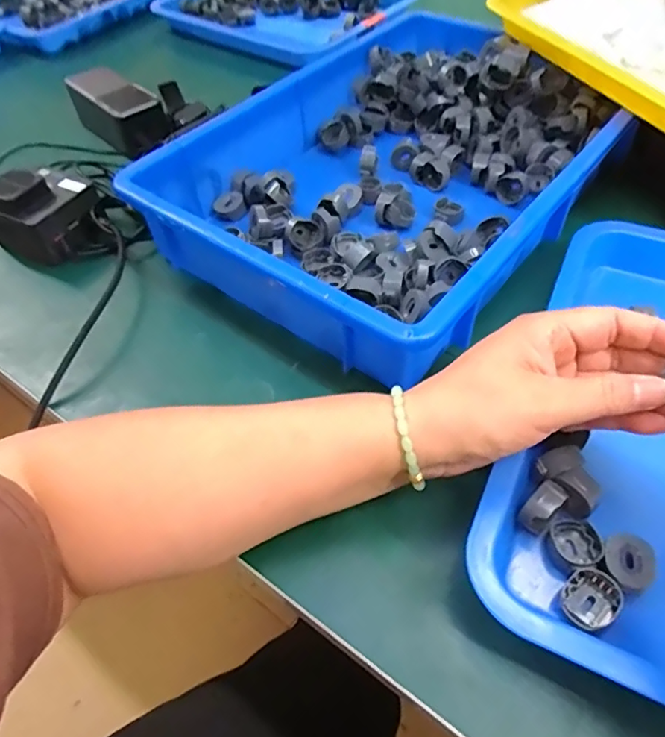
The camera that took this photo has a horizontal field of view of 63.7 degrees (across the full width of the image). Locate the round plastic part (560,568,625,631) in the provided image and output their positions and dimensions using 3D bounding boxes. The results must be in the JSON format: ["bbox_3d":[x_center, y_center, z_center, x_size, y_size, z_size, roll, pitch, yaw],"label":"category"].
[{"bbox_3d":[0.134,0.119,0.277,0.029,0.009,0.029,0,90,22],"label":"round plastic part"}]

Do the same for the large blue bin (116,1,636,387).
[{"bbox_3d":[0.072,-0.187,0.488,0.290,0.091,0.424,31,60,25],"label":"large blue bin"}]

